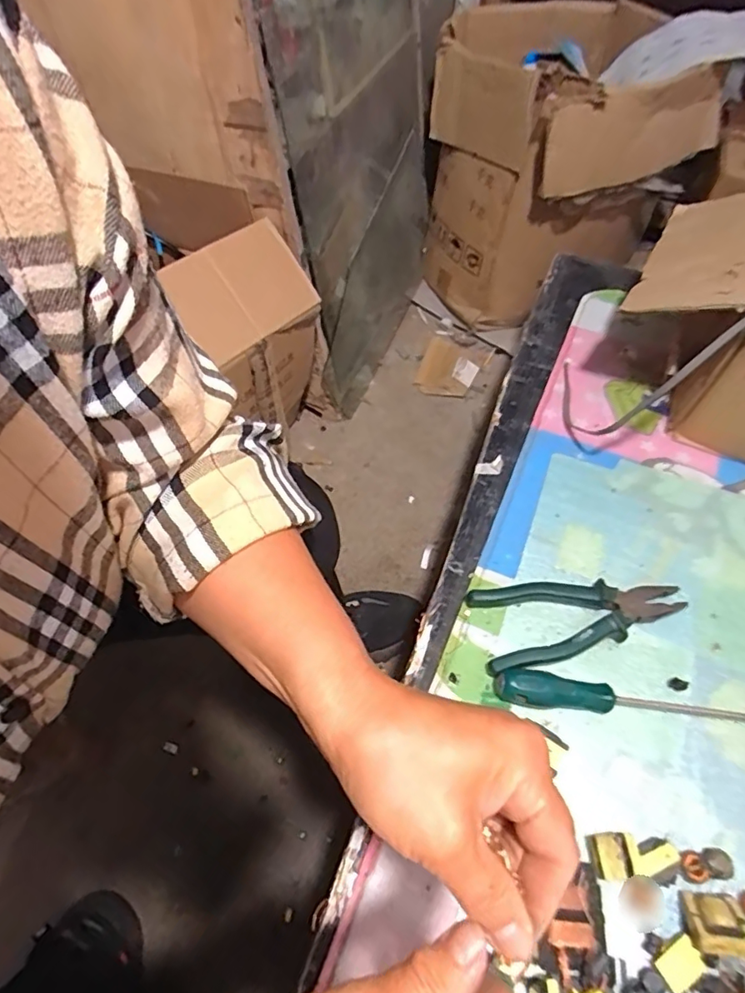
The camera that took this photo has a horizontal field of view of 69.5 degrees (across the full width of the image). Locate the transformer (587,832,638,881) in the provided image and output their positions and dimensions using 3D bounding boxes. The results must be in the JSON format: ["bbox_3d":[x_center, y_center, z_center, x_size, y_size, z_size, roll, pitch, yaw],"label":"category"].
[{"bbox_3d":[0.177,0.263,0.393,0.031,0.022,0.028,-22,51,26],"label":"transformer"}]

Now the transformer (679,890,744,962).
[{"bbox_3d":[0.235,0.292,0.366,0.036,0.029,0.035,5,55,1],"label":"transformer"}]

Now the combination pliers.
[{"bbox_3d":[0.192,0.106,0.502,0.192,0.021,0.077,-9,56,-9],"label":"combination pliers"}]

